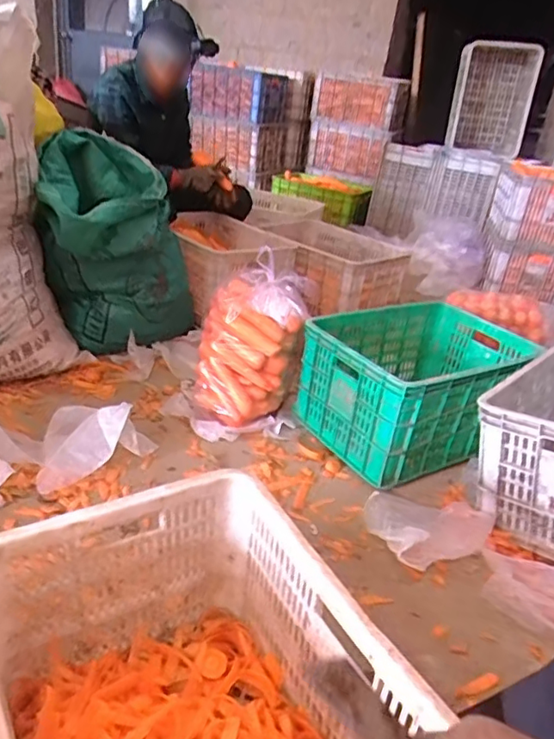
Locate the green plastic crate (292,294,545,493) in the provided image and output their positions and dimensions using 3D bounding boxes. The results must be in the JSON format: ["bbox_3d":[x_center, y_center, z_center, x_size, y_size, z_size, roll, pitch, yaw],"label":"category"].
[{"bbox_3d":[0.344,0.032,1.373,0.506,0.254,0.364,-13,33,-34],"label":"green plastic crate"}]

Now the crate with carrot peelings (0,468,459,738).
[{"bbox_3d":[-0.081,0.392,0.562,0.345,0.272,0.504,-10,32,-31],"label":"crate with carrot peelings"}]

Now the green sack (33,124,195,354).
[{"bbox_3d":[-0.423,-0.326,1.524,0.399,0.481,0.322,-1,28,-16],"label":"green sack"}]

